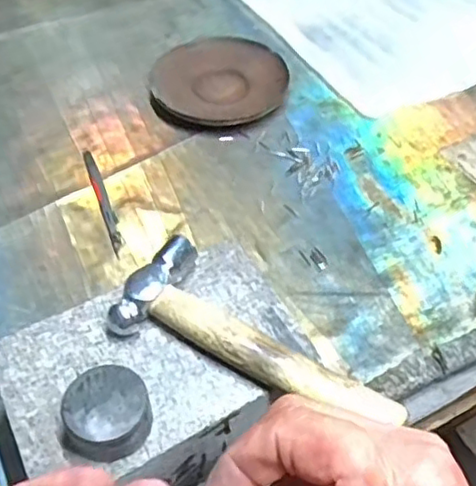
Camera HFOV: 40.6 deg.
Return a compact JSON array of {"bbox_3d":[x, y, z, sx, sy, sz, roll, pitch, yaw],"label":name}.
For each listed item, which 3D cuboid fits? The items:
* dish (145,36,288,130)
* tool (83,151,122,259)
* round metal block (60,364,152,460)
[{"bbox_3d":[-0.017,-0.137,0.547,0.114,0.020,0.092,-13,50,-12],"label":"dish"},{"bbox_3d":[-0.099,-0.032,0.470,0.009,0.004,0.106,-16,51,-14],"label":"tool"},{"bbox_3d":[-0.058,0.078,0.291,0.037,0.022,0.037,1,50,-2],"label":"round metal block"}]

